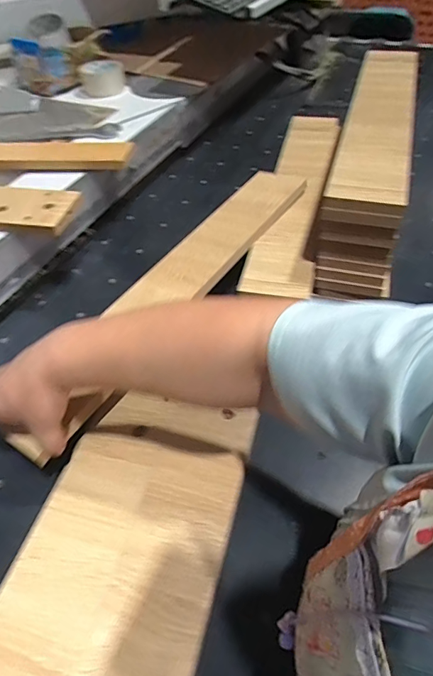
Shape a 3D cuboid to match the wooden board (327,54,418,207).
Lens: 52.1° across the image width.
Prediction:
[{"bbox_3d":[0.259,-0.359,0.699,0.100,0.025,0.612,11,49,14],"label":"wooden board"}]

